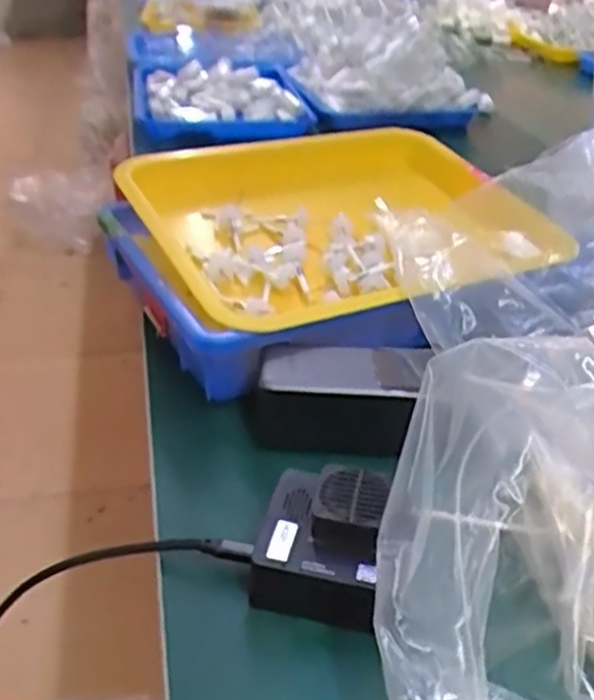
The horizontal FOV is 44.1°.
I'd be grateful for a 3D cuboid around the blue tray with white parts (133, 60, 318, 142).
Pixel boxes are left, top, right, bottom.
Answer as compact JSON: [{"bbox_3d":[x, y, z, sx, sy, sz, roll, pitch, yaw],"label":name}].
[{"bbox_3d":[-0.116,-0.373,1.074,0.239,0.045,0.292,-4,34,-11],"label":"blue tray with white parts"}]

